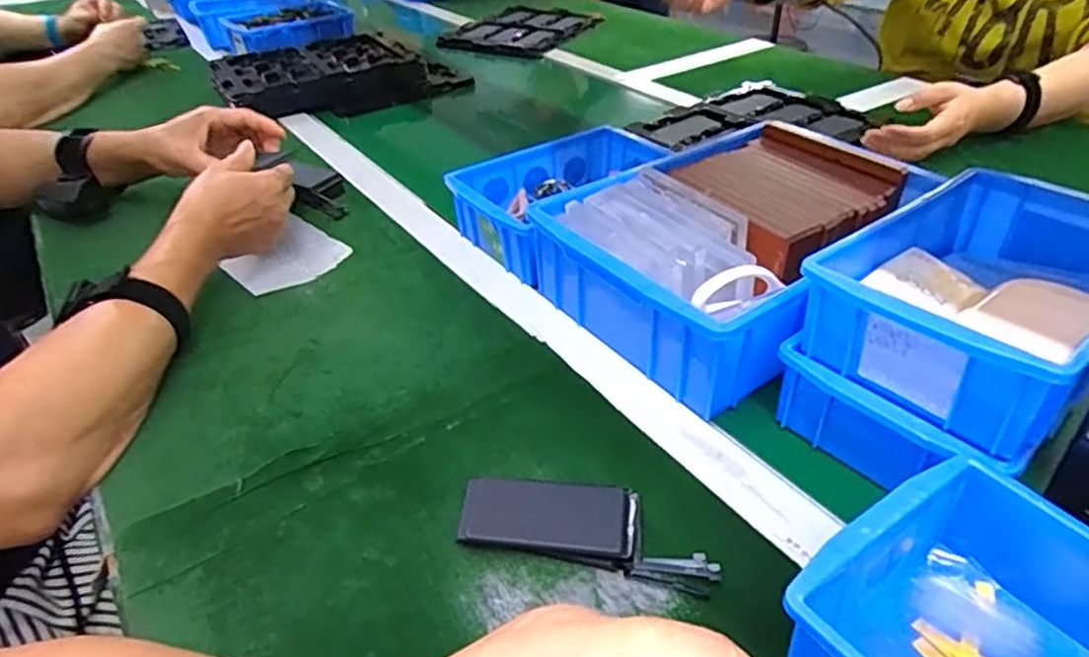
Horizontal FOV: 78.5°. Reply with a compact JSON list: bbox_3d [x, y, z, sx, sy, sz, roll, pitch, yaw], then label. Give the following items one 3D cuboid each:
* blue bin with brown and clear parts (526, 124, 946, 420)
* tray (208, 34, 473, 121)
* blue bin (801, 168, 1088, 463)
[{"bbox_3d":[0.146,-0.066,0.530,0.280,0.084,0.205,-28,44,-30],"label":"blue bin with brown and clear parts"},{"bbox_3d":[-0.333,-0.397,1.024,0.323,0.038,0.291,-28,44,-30],"label":"tray"},{"bbox_3d":[0.256,-0.023,0.385,0.197,0.059,0.126,-28,44,-30],"label":"blue bin"}]

